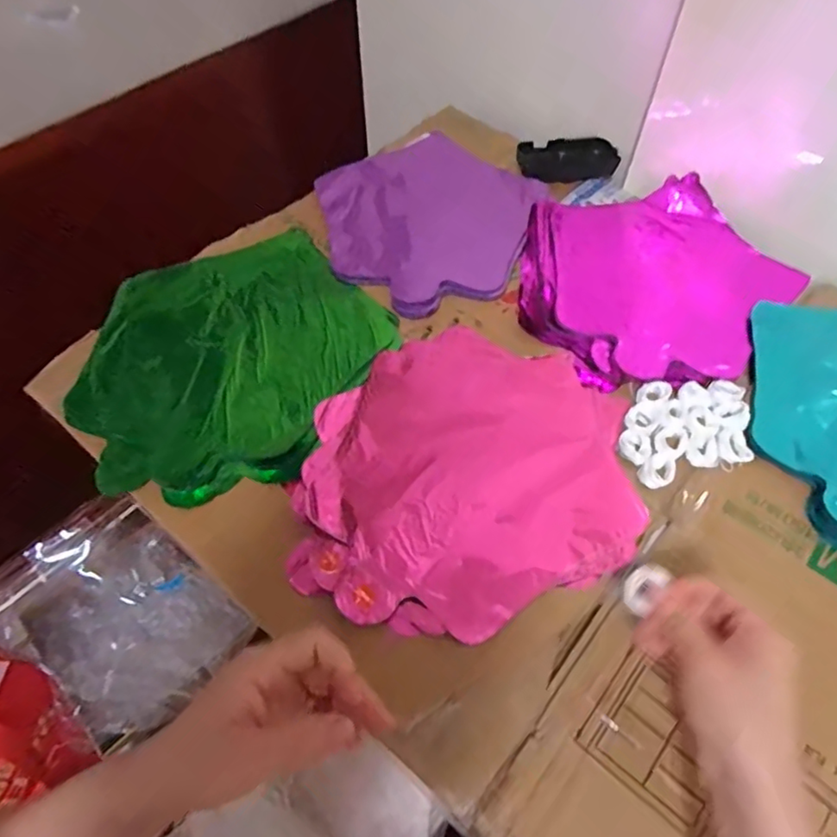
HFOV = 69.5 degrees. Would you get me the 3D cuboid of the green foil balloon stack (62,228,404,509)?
[{"bbox_3d":[-0.163,-0.056,0.520,0.259,0.019,0.252,-36,65,-20],"label":"green foil balloon stack"}]

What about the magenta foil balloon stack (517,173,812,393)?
[{"bbox_3d":[0.215,-0.132,0.581,0.252,0.031,0.242,-25,62,-15],"label":"magenta foil balloon stack"}]

